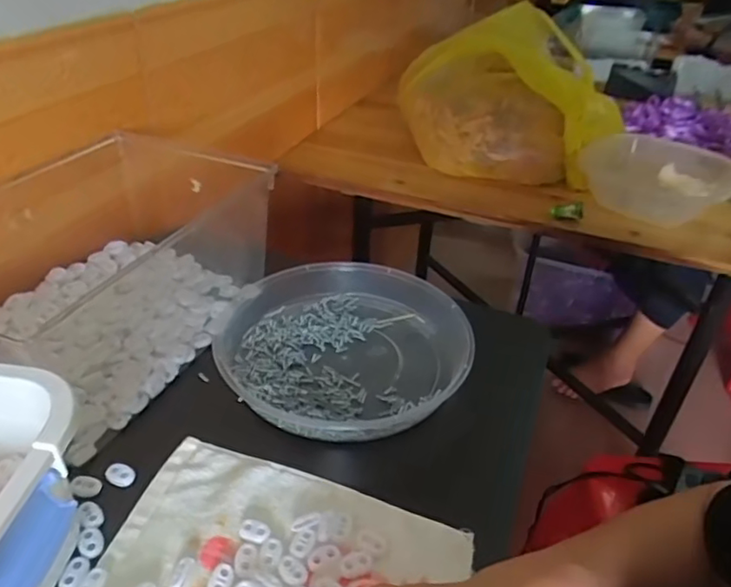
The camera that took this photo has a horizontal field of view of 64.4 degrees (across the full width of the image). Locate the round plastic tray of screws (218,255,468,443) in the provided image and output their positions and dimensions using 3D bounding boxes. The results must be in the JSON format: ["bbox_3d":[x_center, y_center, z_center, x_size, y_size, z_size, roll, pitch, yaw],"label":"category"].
[{"bbox_3d":[-0.022,0.044,0.543,0.229,0.036,0.226,2,36,-2],"label":"round plastic tray of screws"}]

